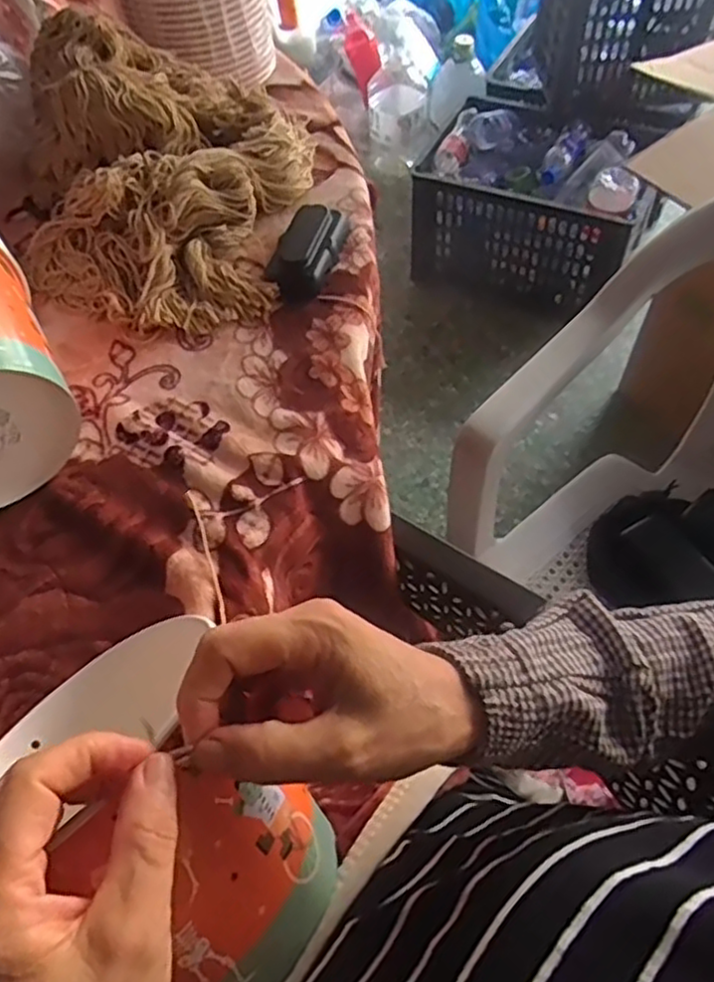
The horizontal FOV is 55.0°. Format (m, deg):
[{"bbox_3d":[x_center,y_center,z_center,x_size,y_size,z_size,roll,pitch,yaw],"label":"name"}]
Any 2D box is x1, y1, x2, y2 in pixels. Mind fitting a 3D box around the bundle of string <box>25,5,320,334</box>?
[{"bbox_3d":[-0.186,-0.283,0.602,0.254,0.108,0.283,5,58,7],"label":"bundle of string"}]

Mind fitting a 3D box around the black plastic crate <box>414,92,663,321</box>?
[{"bbox_3d":[0.414,-0.666,1.577,0.490,0.326,0.338,20,61,16],"label":"black plastic crate"}]

